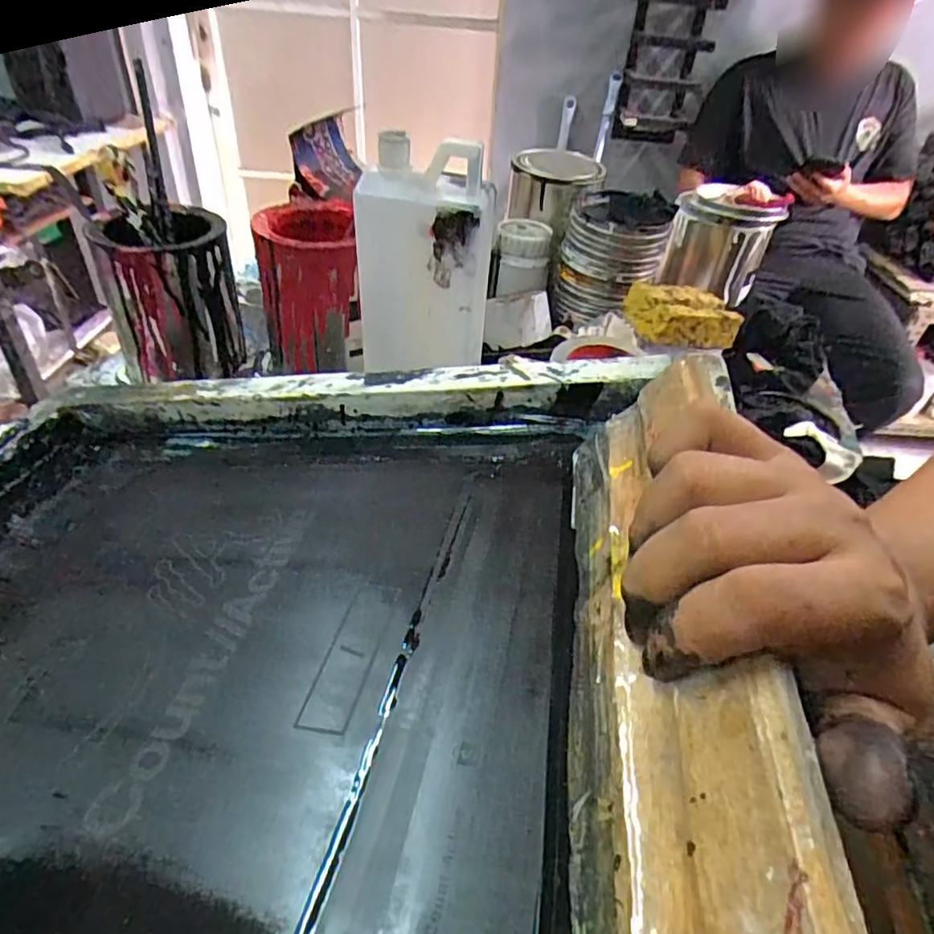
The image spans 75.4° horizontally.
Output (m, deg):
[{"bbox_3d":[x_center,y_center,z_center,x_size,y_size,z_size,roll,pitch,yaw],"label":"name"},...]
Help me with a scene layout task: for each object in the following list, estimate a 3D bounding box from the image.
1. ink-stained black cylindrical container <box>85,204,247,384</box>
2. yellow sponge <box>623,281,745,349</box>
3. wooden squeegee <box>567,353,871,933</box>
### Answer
[{"bbox_3d":[-0.262,-0.153,0.544,0.100,0.125,0.097,-19,46,-27],"label":"ink-stained black cylindrical container"},{"bbox_3d":[0.212,-0.151,0.596,0.101,0.038,0.067,-8,42,-16],"label":"yellow sponge"},{"bbox_3d":[0.074,0.058,0.200,0.032,0.078,0.253,34,38,-16],"label":"wooden squeegee"}]

